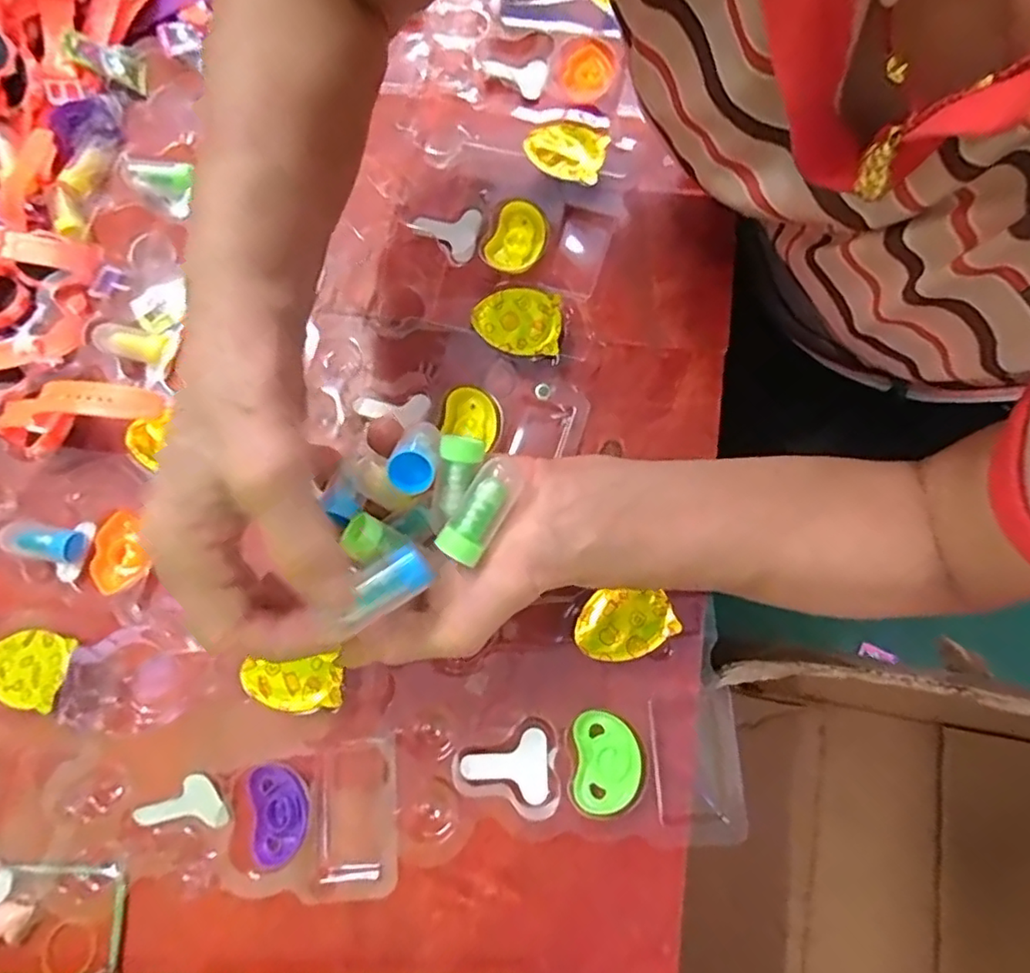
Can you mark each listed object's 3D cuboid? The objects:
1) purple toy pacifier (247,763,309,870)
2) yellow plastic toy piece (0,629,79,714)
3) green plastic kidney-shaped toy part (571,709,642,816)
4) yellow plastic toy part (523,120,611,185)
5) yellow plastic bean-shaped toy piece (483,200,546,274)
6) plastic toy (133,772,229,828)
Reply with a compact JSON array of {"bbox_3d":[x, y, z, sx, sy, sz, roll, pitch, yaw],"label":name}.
[{"bbox_3d":[-0.119,0.165,0.311,0.029,0.004,0.046,-14,75,-2],"label":"purple toy pacifier"},{"bbox_3d":[-0.263,0.098,0.332,0.048,0.004,0.039,10,75,10],"label":"yellow plastic toy piece"},{"bbox_3d":[0.045,0.137,0.306,0.032,0.006,0.046,0,75,2],"label":"green plastic kidney-shaped toy part"},{"bbox_3d":[0.033,-0.218,0.401,0.051,0.010,0.040,20,77,7],"label":"yellow plastic toy part"},{"bbox_3d":[0.002,-0.156,0.392,0.031,0.015,0.045,21,77,7],"label":"yellow plastic bean-shaped toy piece"},{"bbox_3d":[-0.170,0.164,0.315,0.050,0.009,0.027,-20,75,12],"label":"plastic toy"}]

